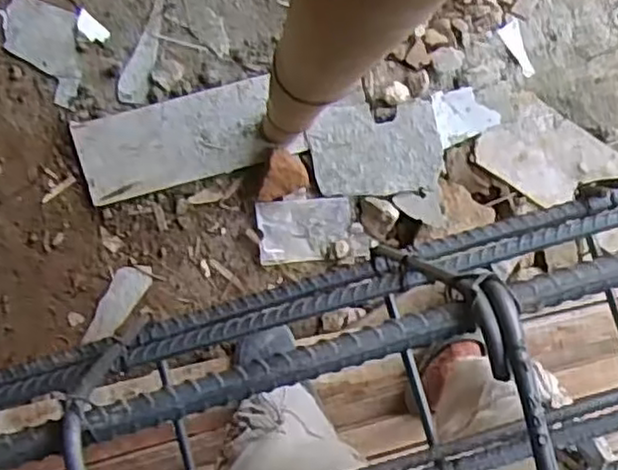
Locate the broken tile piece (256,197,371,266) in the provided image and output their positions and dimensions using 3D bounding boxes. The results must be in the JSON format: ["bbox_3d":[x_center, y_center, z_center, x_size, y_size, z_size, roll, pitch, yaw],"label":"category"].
[{"bbox_3d":[0.008,-0.007,1.315,0.200,0.020,0.118,-3,88,-2],"label":"broken tile piece"}]

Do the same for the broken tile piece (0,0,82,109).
[{"bbox_3d":[-0.484,-0.334,1.270,0.127,0.009,0.195,-4,94,-3],"label":"broken tile piece"}]

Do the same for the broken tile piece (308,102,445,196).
[{"bbox_3d":[0.123,-0.157,1.287,0.232,0.013,0.161,-4,99,4],"label":"broken tile piece"}]

